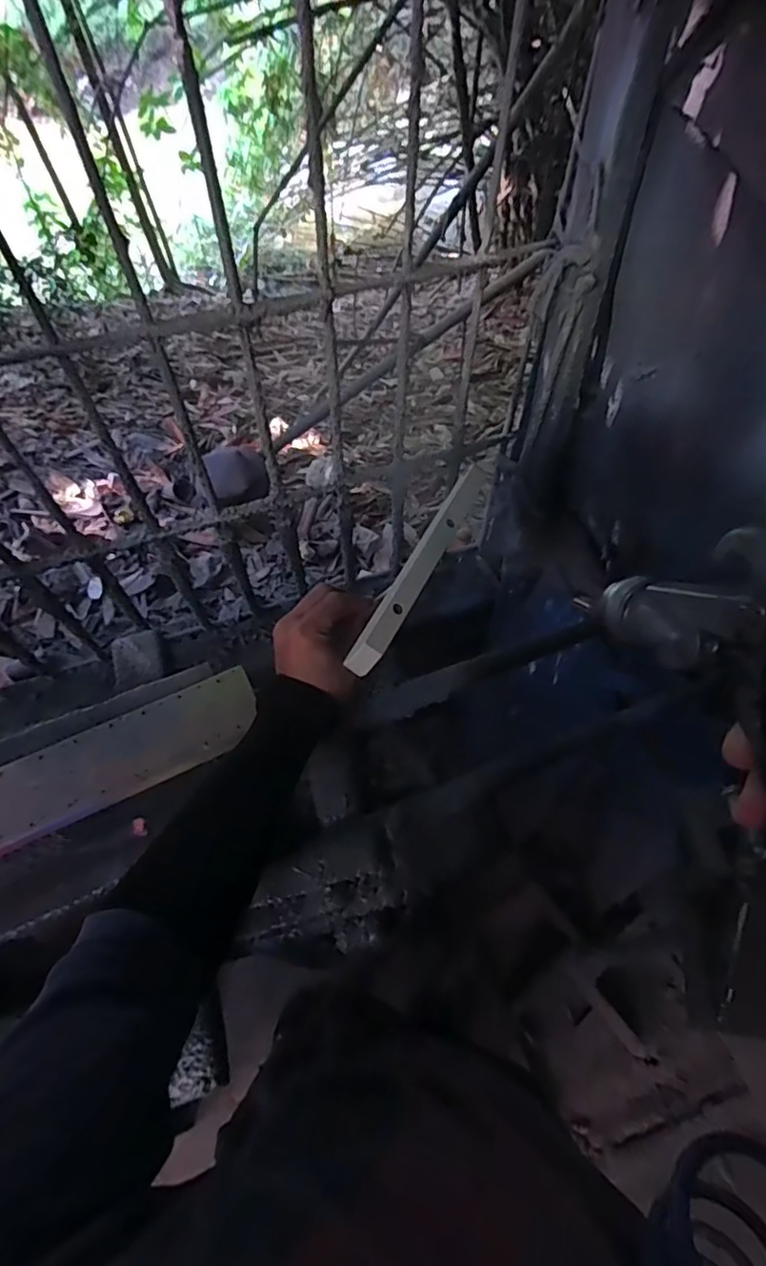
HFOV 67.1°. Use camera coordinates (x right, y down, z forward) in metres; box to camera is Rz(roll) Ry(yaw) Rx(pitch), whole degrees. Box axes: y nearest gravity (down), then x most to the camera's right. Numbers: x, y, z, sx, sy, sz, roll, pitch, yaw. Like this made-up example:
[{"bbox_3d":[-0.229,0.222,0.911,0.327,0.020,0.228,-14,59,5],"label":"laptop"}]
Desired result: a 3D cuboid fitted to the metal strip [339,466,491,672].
[{"bbox_3d":[0.029,-0.052,0.412,0.019,0.013,0.188,24,65,15],"label":"metal strip"}]

